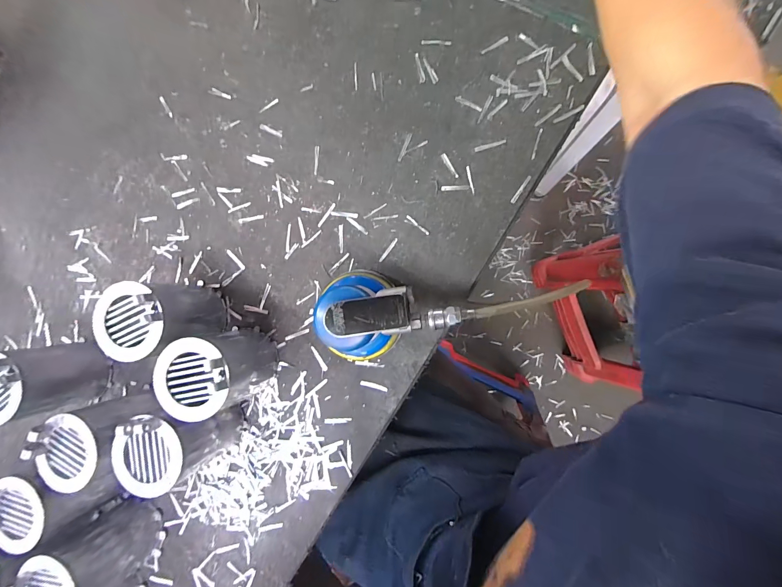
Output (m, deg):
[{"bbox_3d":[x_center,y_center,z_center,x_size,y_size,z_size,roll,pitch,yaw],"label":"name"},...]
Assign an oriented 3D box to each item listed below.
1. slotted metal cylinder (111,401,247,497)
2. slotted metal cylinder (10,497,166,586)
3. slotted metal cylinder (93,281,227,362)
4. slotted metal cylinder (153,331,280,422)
[{"bbox_3d":[-0.252,0.175,0.416,0.079,0.121,0.084,0,90,8],"label":"slotted metal cylinder"},{"bbox_3d":[-0.386,0.347,0.443,0.097,0.117,0.097,-38,85,6],"label":"slotted metal cylinder"},{"bbox_3d":[-0.280,0.031,0.425,0.090,0.120,0.089,-15,88,8],"label":"slotted metal cylinder"},{"bbox_3d":[-0.204,0.093,0.412,0.085,0.119,0.086,-3,89,8],"label":"slotted metal cylinder"}]

